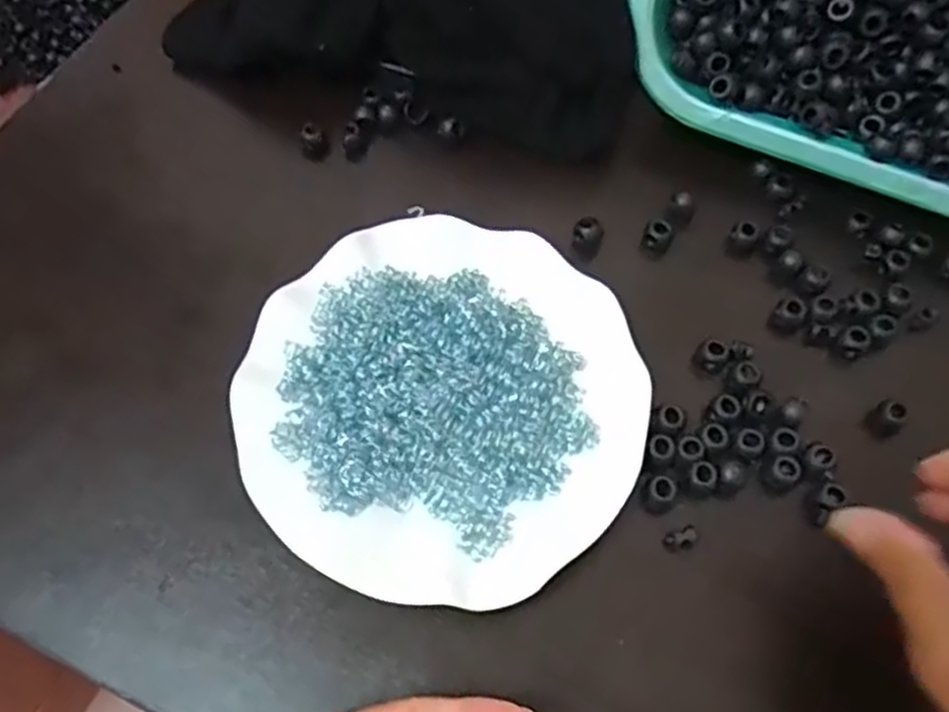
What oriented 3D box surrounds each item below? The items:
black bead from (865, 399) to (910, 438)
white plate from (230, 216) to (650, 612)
[{"bbox_3d":[0.199,0.031,0.366,0.016,0.016,0.015,0,64,0],"label":"black bead"},{"bbox_3d":[-0.015,0.021,0.359,0.178,0.022,0.178,0,66,-1],"label":"white plate"}]

